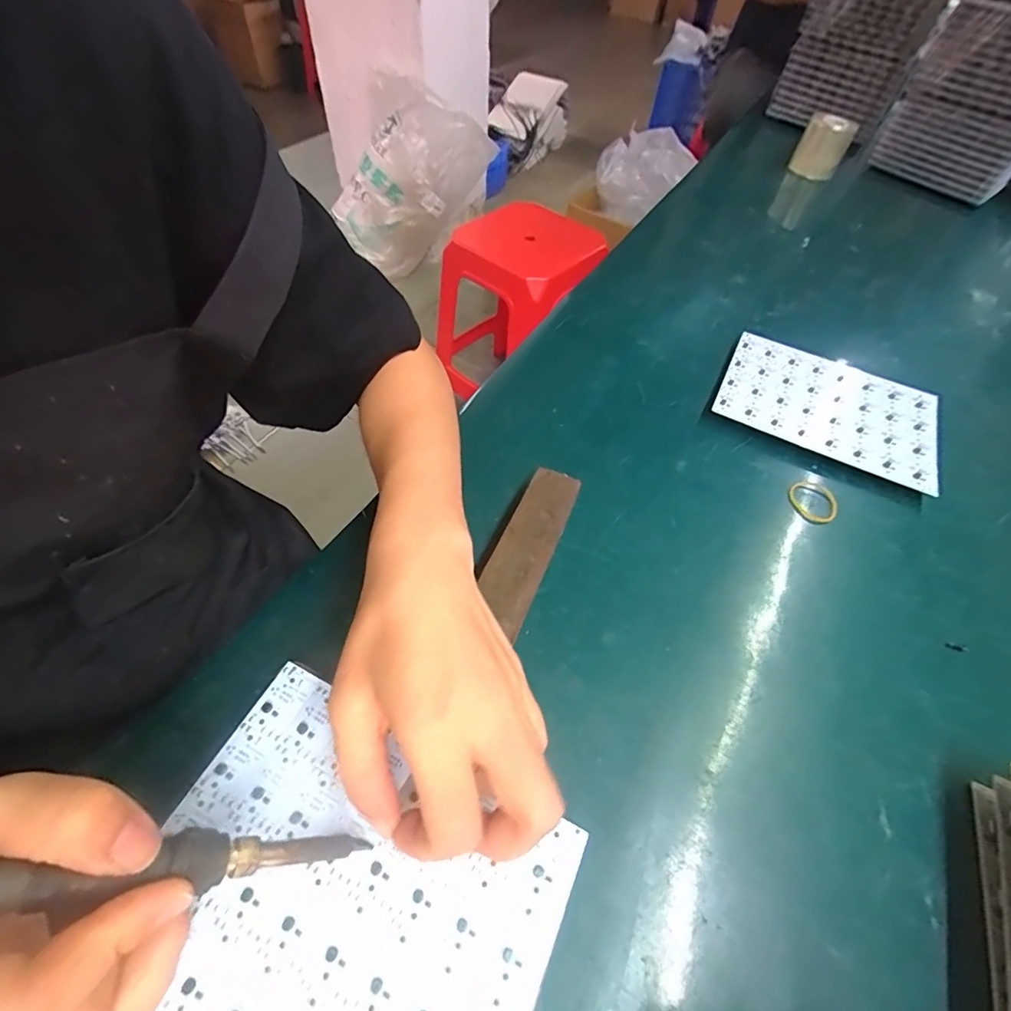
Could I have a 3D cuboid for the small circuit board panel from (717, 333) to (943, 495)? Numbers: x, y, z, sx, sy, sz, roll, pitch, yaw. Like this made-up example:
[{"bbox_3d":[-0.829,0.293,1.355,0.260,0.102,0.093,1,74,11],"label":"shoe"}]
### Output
[{"bbox_3d":[0.266,-0.082,0.410,0.165,0.013,0.116,27,57,13],"label":"small circuit board panel"}]

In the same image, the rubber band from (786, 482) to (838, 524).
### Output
[{"bbox_3d":[0.223,-0.004,0.356,0.034,0.005,0.039,35,59,18],"label":"rubber band"}]

